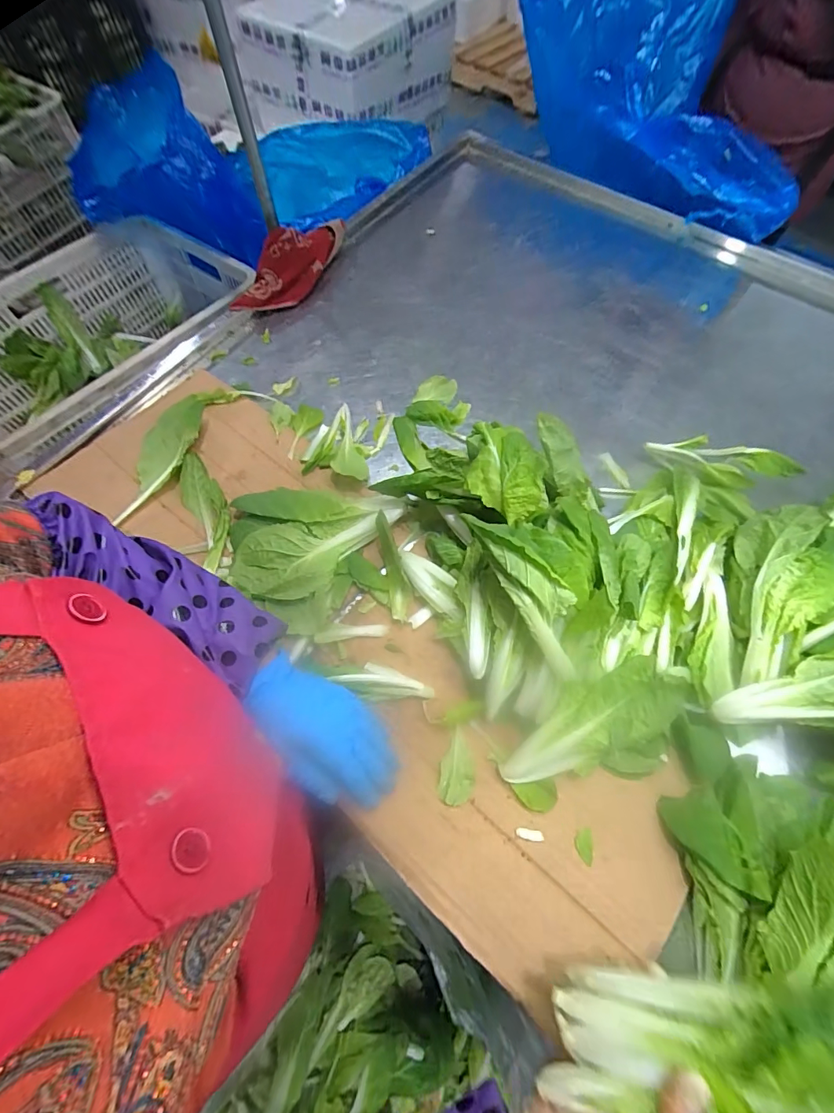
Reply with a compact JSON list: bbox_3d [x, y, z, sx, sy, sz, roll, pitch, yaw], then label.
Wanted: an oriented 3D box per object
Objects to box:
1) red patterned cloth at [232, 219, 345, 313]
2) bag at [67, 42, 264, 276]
[{"bbox_3d":[-0.193,-0.473,0.718,0.069,0.081,0.255,40,71,16],"label":"red patterned cloth"},{"bbox_3d":[-0.493,-0.781,0.881,0.467,0.195,0.195,20,67,9],"label":"bag"}]

